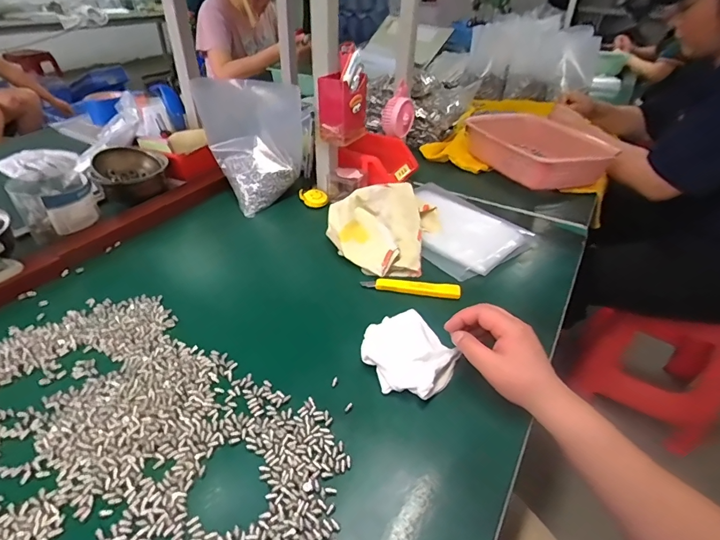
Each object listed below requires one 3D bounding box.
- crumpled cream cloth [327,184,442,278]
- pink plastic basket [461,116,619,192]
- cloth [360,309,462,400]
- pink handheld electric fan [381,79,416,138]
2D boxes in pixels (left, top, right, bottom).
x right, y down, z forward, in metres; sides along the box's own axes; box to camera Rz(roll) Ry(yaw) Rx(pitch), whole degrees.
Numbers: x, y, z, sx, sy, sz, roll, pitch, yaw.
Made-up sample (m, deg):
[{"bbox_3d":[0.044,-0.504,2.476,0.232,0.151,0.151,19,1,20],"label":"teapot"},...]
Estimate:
[{"bbox_3d":[0.035,-0.068,0.631,0.170,0.074,0.164,8,37,7],"label":"crumpled cream cloth"},{"bbox_3d":[0.402,-0.259,0.925,0.263,0.099,0.263,-17,42,-24],"label":"pink plastic basket"},{"bbox_3d":[0.054,0.094,0.455,0.090,0.027,0.098,-23,46,-32],"label":"cloth"},{"bbox_3d":[0.080,-0.322,0.827,0.072,0.085,0.043,-28,47,-34],"label":"pink handheld electric fan"}]

